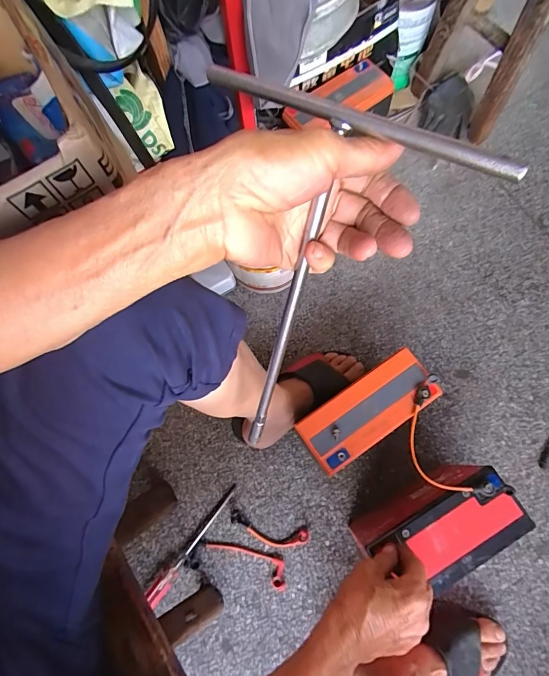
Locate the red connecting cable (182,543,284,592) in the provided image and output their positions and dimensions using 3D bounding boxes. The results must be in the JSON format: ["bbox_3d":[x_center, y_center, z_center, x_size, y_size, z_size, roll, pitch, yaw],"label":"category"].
[{"bbox_3d":[-0.056,0.335,0.573,0.150,0.008,0.043,11,73,5],"label":"red connecting cable"}]

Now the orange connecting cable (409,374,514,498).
[{"bbox_3d":[0.197,0.128,0.457,0.077,0.026,0.149,-27,73,-5],"label":"orange connecting cable"}]

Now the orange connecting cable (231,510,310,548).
[{"bbox_3d":[-0.009,0.293,0.581,0.120,0.013,0.034,12,73,5],"label":"orange connecting cable"}]

